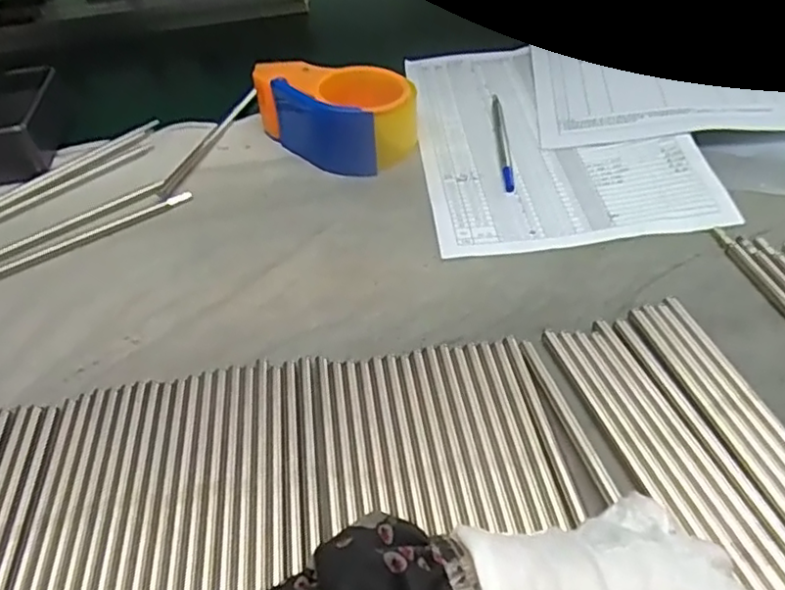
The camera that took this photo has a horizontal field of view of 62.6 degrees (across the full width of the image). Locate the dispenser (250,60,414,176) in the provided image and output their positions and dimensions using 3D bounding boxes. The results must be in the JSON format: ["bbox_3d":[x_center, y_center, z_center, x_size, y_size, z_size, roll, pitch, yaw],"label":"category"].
[{"bbox_3d":[-0.046,-0.158,0.550,0.085,0.058,0.133,-36,51,-27],"label":"dispenser"}]

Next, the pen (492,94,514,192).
[{"bbox_3d":[0.091,-0.131,0.540,0.008,0.005,0.143,-2,44,5],"label":"pen"}]

